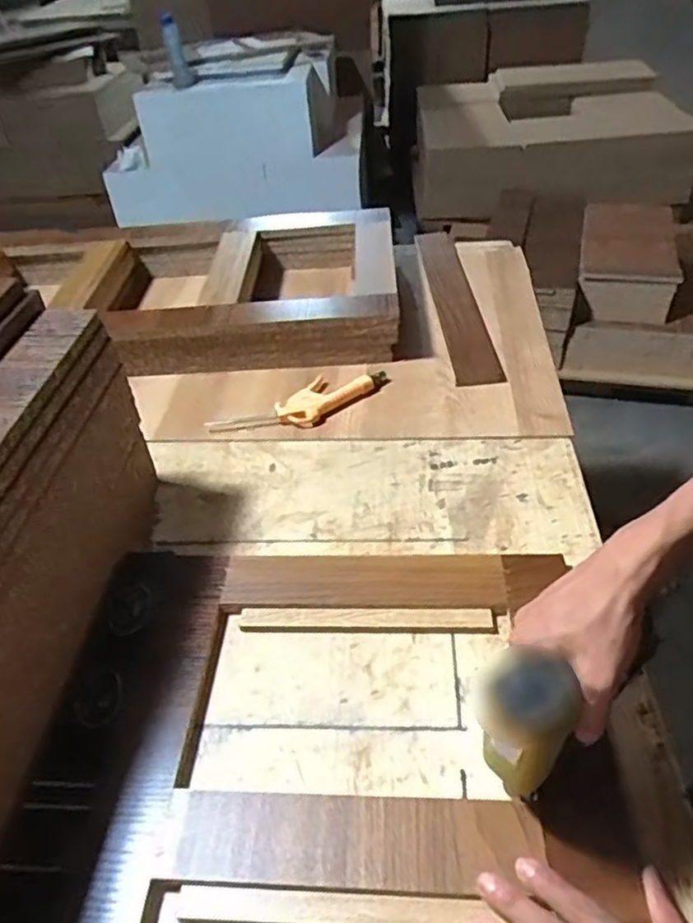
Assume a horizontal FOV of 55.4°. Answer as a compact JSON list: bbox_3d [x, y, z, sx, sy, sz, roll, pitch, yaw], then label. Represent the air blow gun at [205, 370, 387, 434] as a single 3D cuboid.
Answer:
[{"bbox_3d":[-0.056,-0.079,0.869,0.242,0.023,0.078,-25,45,-23],"label":"air blow gun"}]

